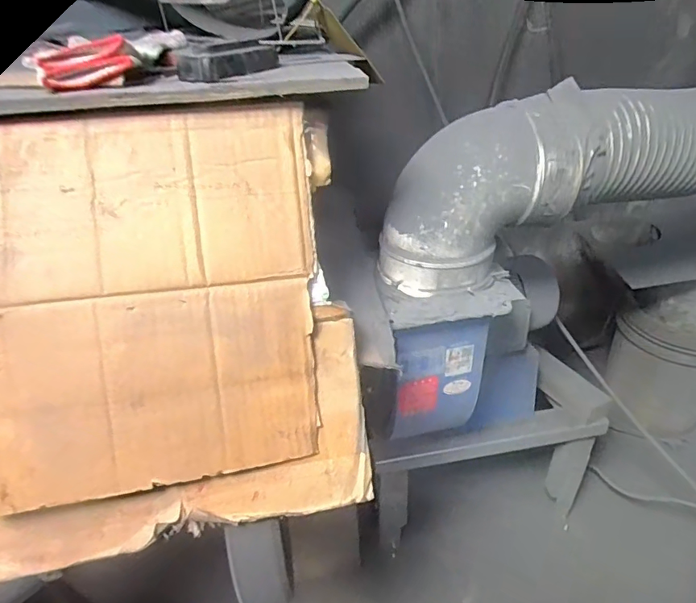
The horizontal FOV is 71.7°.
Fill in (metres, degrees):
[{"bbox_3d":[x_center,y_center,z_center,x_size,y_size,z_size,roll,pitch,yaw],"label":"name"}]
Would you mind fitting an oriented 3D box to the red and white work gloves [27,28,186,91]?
[{"bbox_3d":[-0.237,-0.257,0.494,0.090,0.034,0.195,-2,35,0],"label":"red and white work gloves"}]

